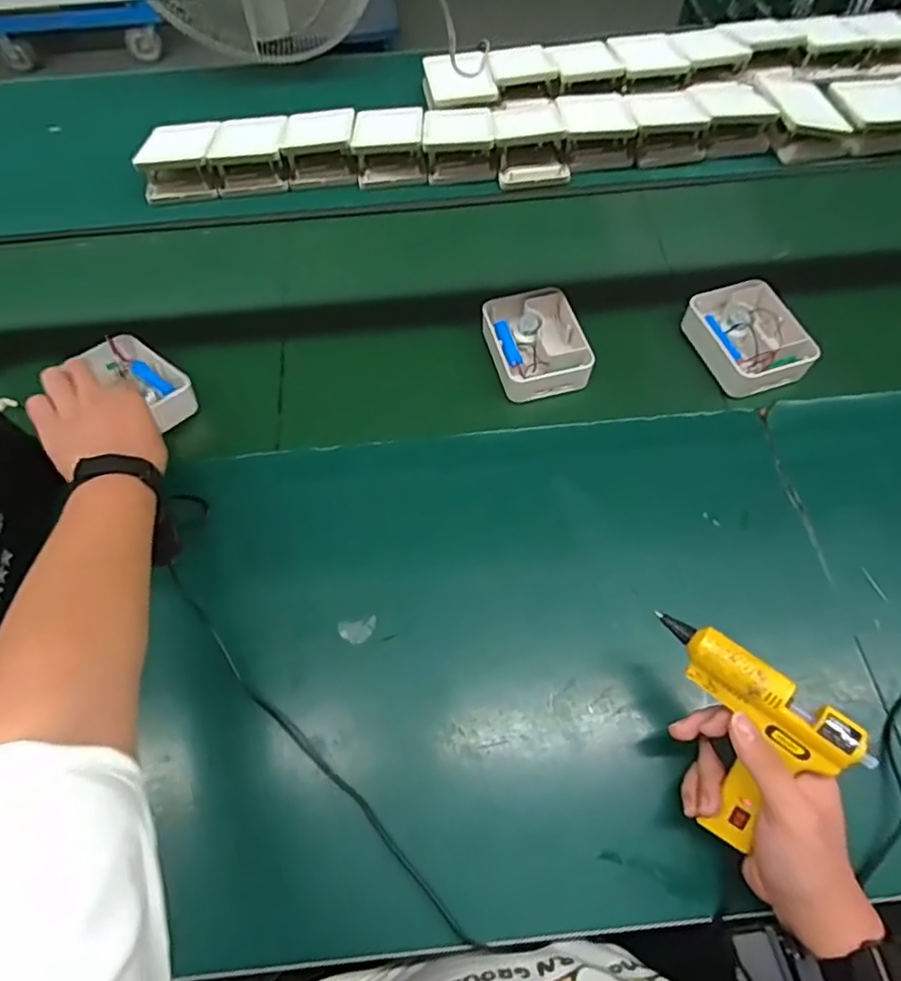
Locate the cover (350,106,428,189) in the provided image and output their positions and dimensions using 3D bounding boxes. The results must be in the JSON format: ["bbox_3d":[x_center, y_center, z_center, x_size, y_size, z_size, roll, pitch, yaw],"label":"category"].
[{"bbox_3d":[-0.089,-0.509,0.859,0.103,0.042,0.129,-3,59,0],"label":"cover"}]

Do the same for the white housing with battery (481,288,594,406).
[{"bbox_3d":[0.099,-0.170,0.679,0.101,0.037,0.127,-13,62,-4],"label":"white housing with battery"}]

